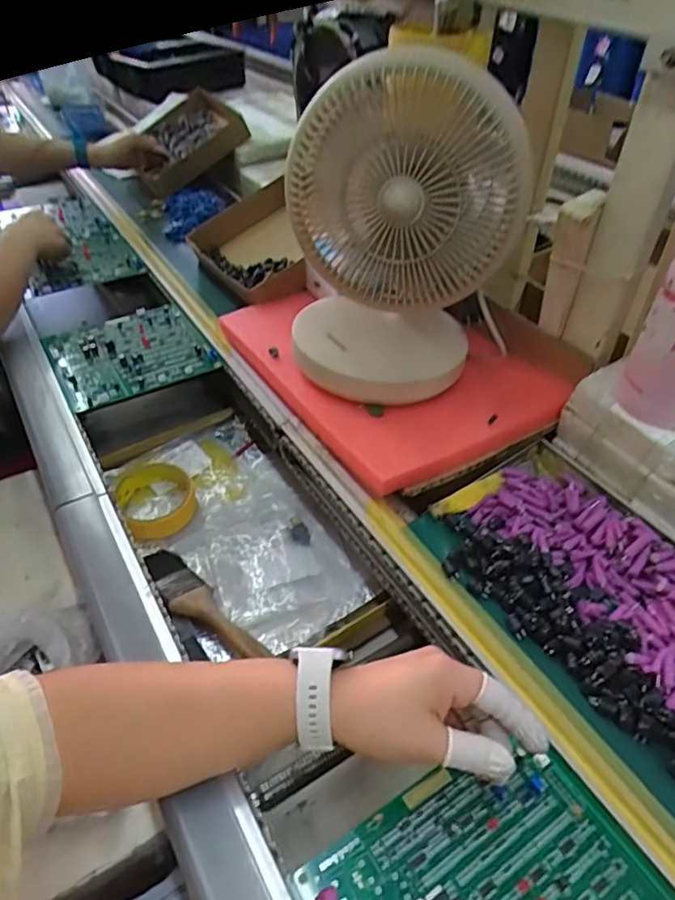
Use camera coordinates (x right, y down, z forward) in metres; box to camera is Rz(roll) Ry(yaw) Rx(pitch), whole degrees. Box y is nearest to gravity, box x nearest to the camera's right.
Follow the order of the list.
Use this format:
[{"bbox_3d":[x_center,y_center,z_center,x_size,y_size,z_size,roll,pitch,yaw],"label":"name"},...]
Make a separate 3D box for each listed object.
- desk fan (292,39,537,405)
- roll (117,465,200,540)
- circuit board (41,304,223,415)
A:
[{"bbox_3d":[0.056,-0.201,0.561,0.205,0.287,0.140,-5,43,-5],"label":"desk fan"},{"bbox_3d":[-0.202,0.057,0.650,0.083,0.033,0.085,-1,44,1],"label":"roll"},{"bbox_3d":[-0.265,-0.128,0.732,0.177,0.022,0.155,-28,50,-25],"label":"circuit board"}]

